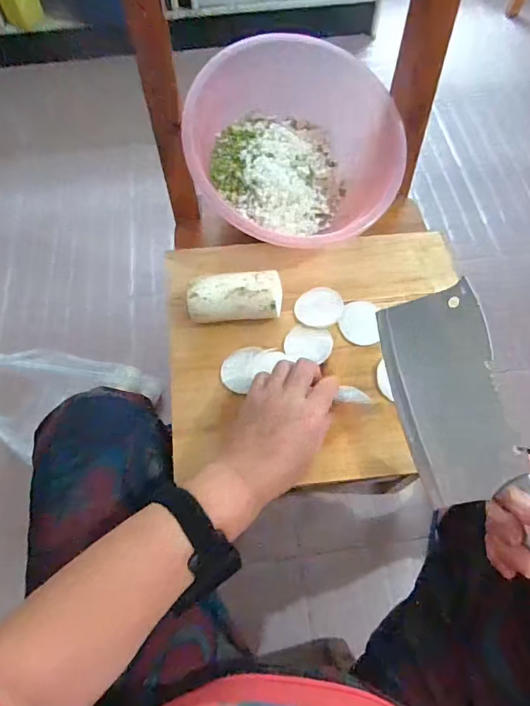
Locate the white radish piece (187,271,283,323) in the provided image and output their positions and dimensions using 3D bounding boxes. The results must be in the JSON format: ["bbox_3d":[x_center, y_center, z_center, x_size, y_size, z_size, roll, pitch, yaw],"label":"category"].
[{"bbox_3d":[-0.032,-0.061,0.492,0.104,0.051,0.047,-1,65,-1],"label":"white radish piece"}]

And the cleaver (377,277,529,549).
[{"bbox_3d":[0.172,0.085,0.376,0.092,0.015,0.283,-21,72,33],"label":"cleaver"}]

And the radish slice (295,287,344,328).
[{"bbox_3d":[0.065,-0.055,0.519,0.055,0.006,0.053,0,65,0],"label":"radish slice"}]

